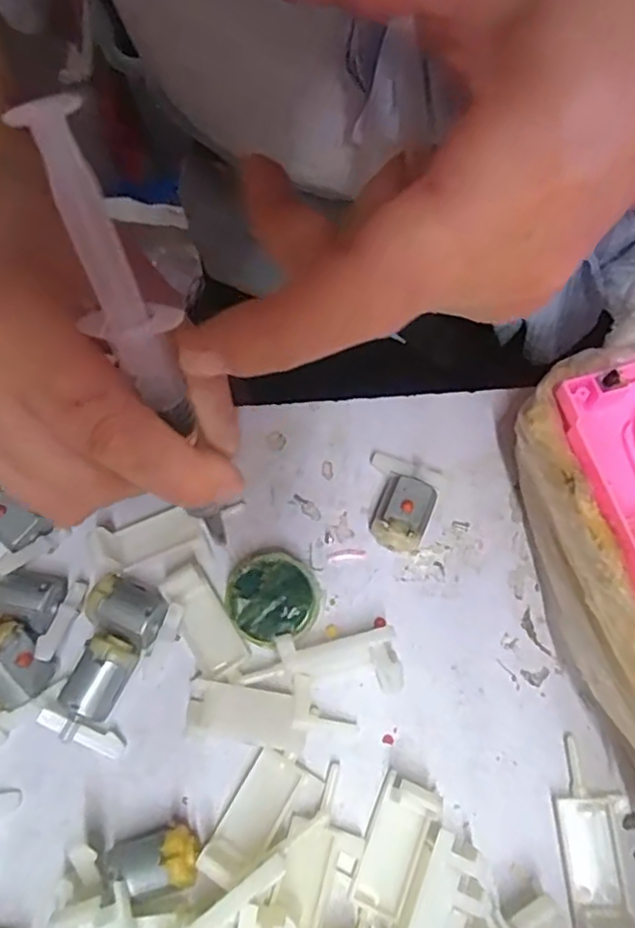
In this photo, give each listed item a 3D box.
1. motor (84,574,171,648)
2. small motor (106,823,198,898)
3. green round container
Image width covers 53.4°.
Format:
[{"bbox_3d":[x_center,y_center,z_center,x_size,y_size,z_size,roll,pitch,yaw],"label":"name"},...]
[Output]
[{"bbox_3d":[-0.069,0.054,0.231,0.027,0.016,0.019,21,69,8],"label":"motor"},{"bbox_3d":[-0.052,0.128,0.203,0.026,0.020,0.017,-15,69,-6],"label":"small motor"},{"bbox_3d":[-0.017,0.051,0.235,0.032,0.016,0.033,0,68,0],"label":"green round container"}]

